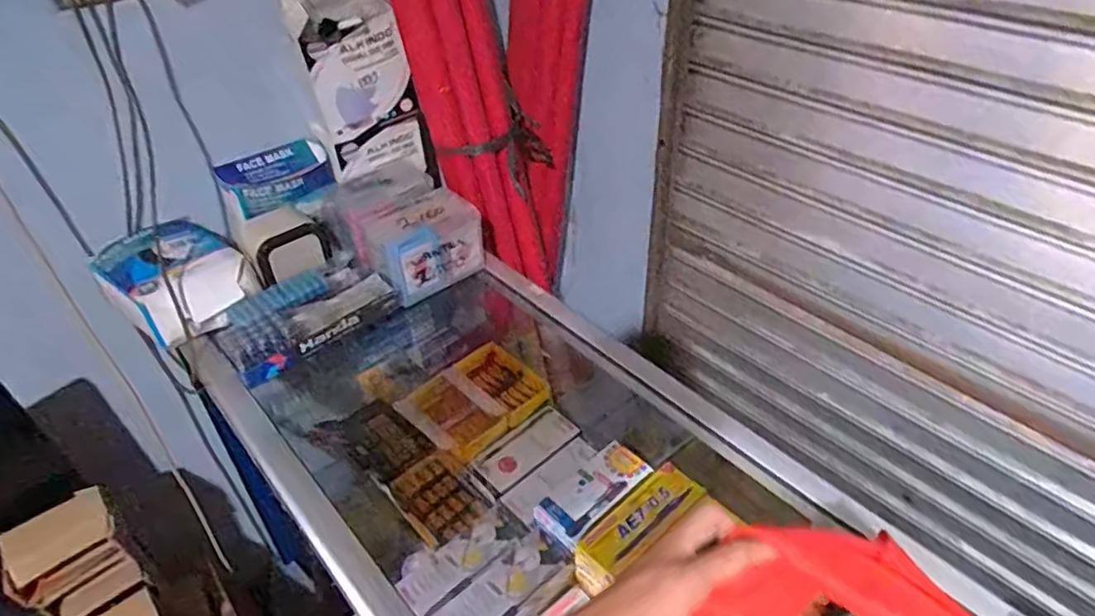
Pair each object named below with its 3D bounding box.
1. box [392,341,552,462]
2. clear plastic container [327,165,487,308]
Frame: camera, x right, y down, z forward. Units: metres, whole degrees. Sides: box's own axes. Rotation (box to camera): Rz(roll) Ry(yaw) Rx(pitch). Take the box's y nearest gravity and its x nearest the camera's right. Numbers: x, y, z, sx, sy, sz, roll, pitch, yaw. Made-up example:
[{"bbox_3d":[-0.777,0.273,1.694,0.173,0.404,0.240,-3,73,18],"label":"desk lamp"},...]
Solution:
[{"bbox_3d":[-0.099,0.128,0.897,0.176,0.048,0.136,-30,48,-27],"label":"box"},{"bbox_3d":[-0.177,-0.096,0.818,0.133,0.096,0.165,-30,48,-27],"label":"clear plastic container"}]

